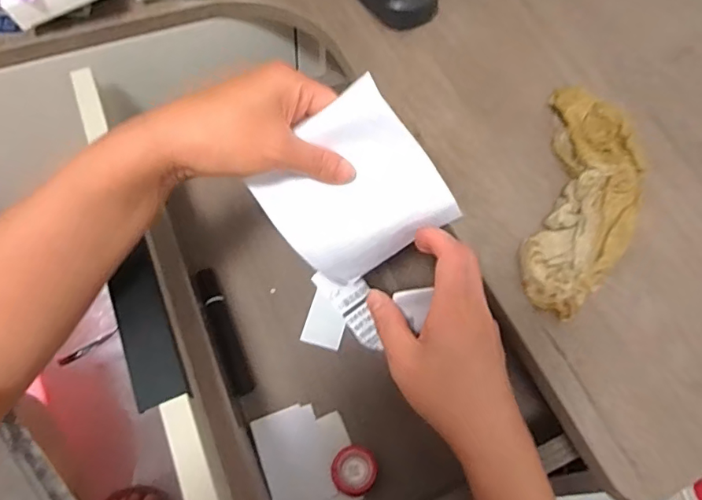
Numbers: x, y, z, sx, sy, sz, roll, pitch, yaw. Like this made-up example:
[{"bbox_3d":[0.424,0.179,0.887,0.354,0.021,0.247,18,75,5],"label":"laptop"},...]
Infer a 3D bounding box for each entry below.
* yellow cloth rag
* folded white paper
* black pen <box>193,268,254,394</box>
[{"bbox_3d":[0.177,-0.040,0.371,0.075,0.025,0.189,19,62,7],"label":"yellow cloth rag"},{"bbox_3d":[0.004,-0.036,0.340,0.106,0.119,0.023,-33,27,13],"label":"folded white paper"},{"bbox_3d":[-0.123,0.076,0.478,0.021,0.015,0.128,-20,64,-13],"label":"black pen"}]

